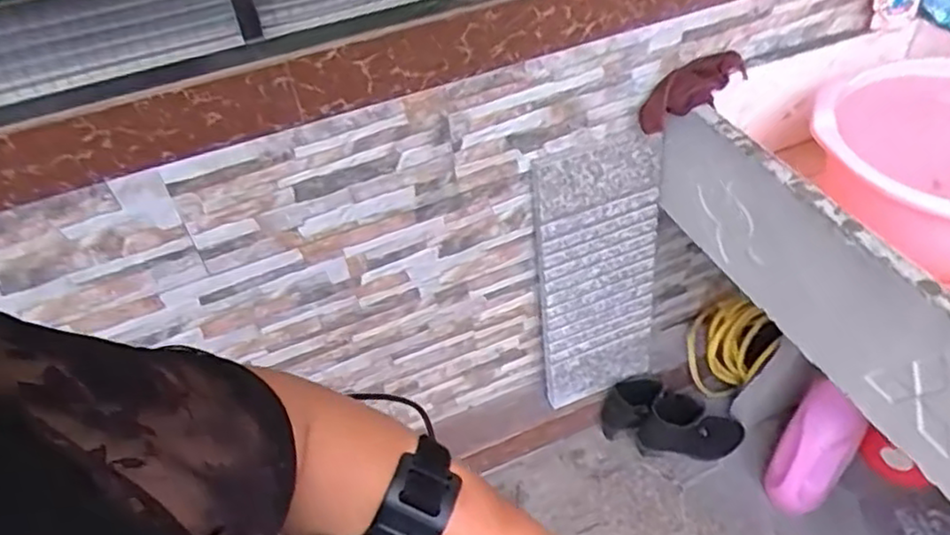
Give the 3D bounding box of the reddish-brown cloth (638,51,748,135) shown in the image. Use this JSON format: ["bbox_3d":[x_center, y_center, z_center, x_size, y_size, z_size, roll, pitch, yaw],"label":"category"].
[{"bbox_3d":[0.356,-0.296,1.134,0.200,0.073,0.049,-32,49,-8],"label":"reddish-brown cloth"}]

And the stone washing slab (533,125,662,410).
[{"bbox_3d":[0.247,0.029,1.362,0.248,0.618,0.025,-20,41,-14],"label":"stone washing slab"}]

